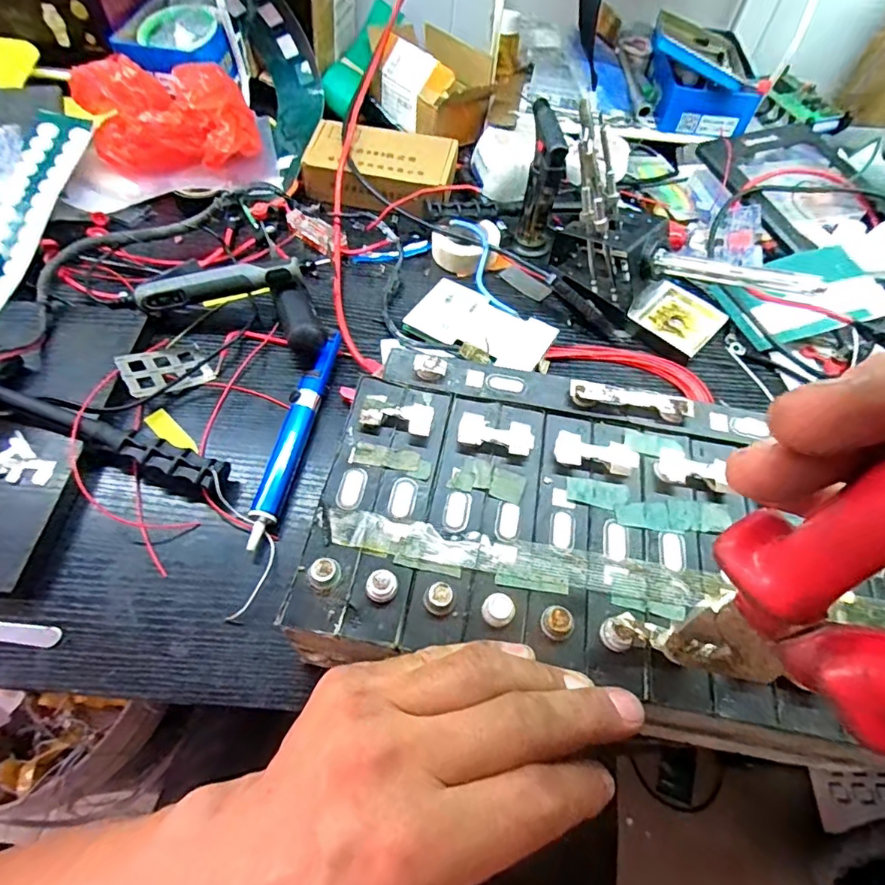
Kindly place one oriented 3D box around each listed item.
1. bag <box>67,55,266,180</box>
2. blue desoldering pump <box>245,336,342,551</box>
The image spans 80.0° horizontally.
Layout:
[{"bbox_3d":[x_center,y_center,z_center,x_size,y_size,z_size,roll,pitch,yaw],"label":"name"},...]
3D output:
[{"bbox_3d":[-0.269,-0.320,0.520,0.160,0.075,0.102,-16,60,-14],"label":"bag"},{"bbox_3d":[-0.110,-0.009,0.399,0.018,0.020,0.184,10,58,3],"label":"blue desoldering pump"}]

